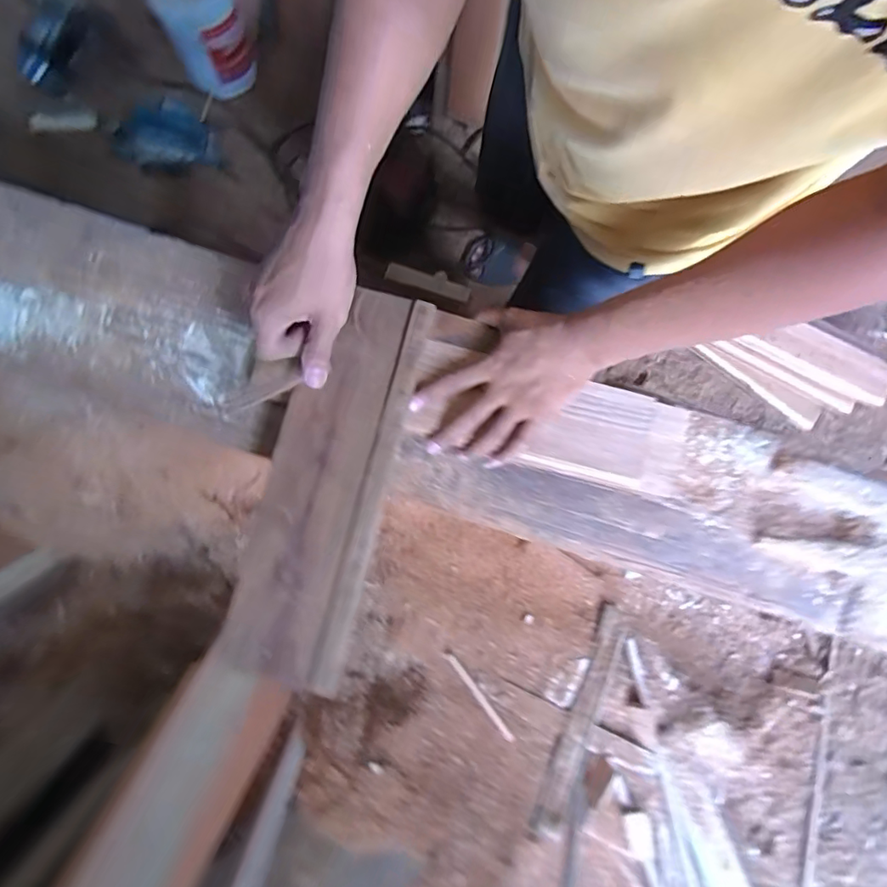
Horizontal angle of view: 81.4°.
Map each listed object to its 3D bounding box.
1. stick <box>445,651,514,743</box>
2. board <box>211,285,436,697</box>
[{"bbox_3d":[0.064,0.458,0.941,0.014,0.014,0.188,-38,81,-6],"label":"stick"},{"bbox_3d":[-0.112,0.038,0.514,0.119,0.019,0.392,17,86,4],"label":"board"}]

